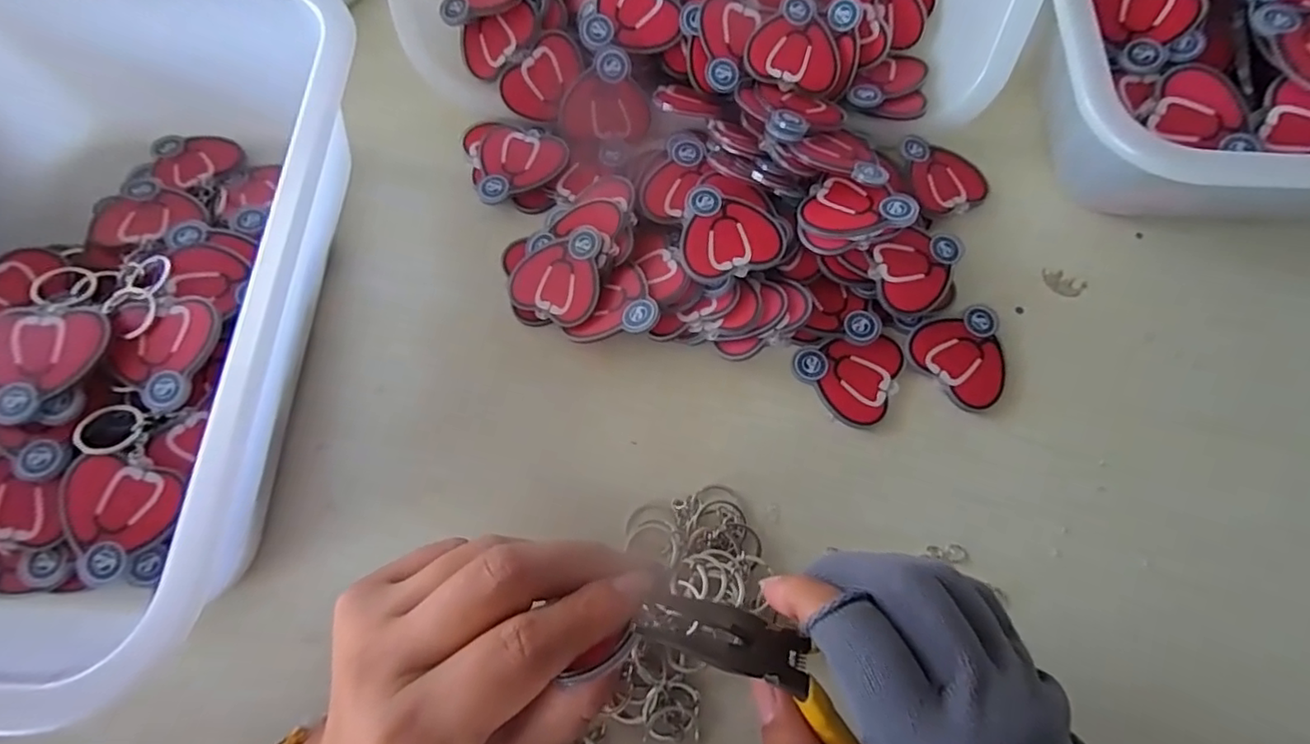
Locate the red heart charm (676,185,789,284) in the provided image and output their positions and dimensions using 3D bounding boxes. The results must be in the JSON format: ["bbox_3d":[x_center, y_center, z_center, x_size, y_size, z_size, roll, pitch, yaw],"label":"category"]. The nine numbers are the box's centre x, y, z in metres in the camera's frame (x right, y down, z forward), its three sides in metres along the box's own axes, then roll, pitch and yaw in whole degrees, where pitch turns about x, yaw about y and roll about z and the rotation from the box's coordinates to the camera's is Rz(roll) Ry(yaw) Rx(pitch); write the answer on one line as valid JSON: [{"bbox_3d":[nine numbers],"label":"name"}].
[{"bbox_3d":[0.040,-0.069,0.315,0.051,0.005,0.050,9,73,2],"label":"red heart charm"}]

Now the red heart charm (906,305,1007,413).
[{"bbox_3d":[0.159,-0.011,0.312,0.050,0.004,0.049,42,77,15],"label":"red heart charm"}]

